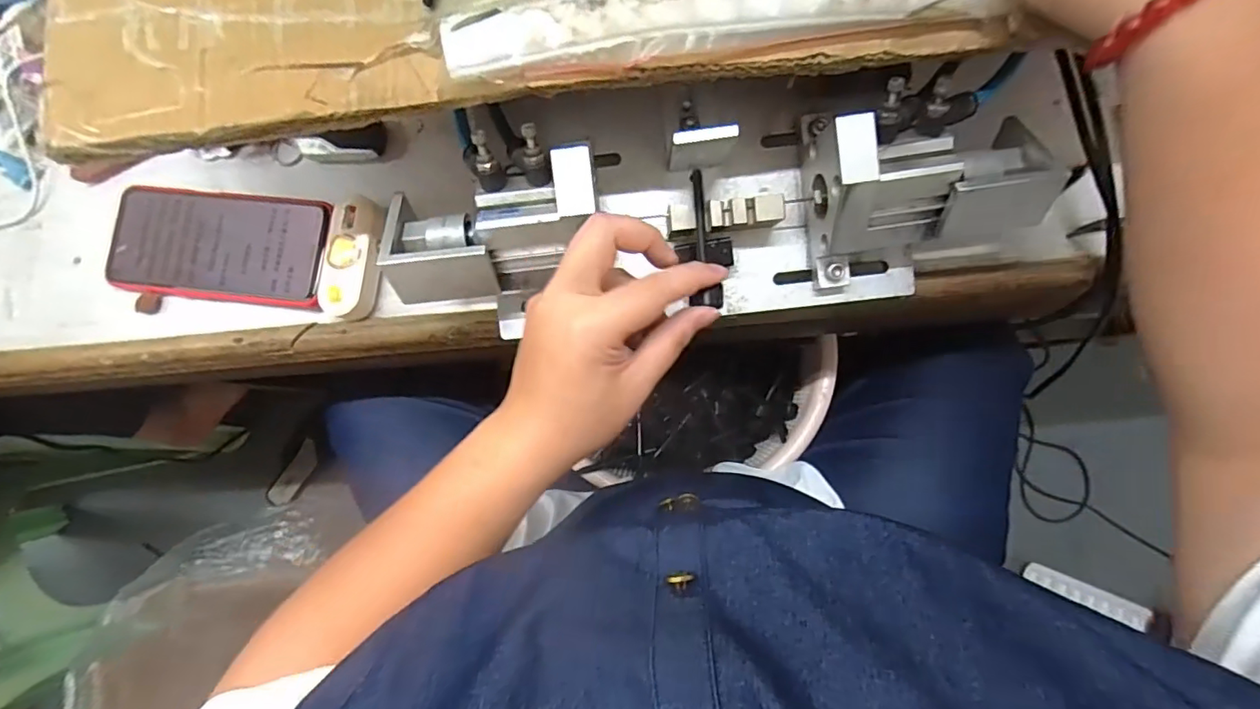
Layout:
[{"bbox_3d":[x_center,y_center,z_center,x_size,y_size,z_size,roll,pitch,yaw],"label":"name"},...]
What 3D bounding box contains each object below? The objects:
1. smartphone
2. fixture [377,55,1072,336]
[{"bbox_3d":[-0.297,-0.079,0.396,0.162,0.014,0.078,5,84,2],"label":"smartphone"},{"bbox_3d":[0.052,-0.089,0.331,0.381,0.095,0.115,-4,84,-2],"label":"fixture"}]

